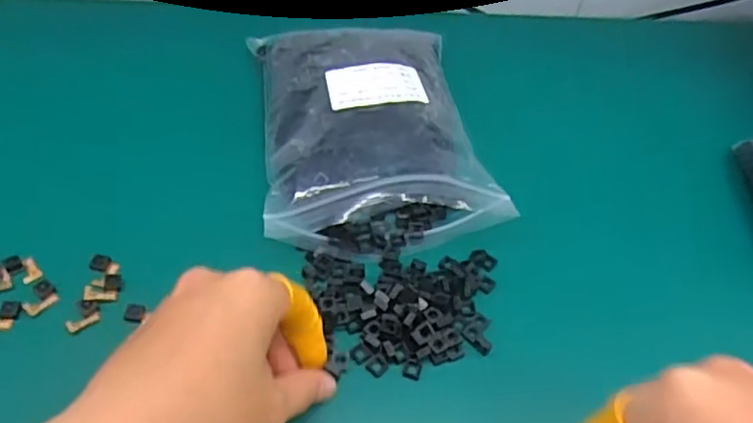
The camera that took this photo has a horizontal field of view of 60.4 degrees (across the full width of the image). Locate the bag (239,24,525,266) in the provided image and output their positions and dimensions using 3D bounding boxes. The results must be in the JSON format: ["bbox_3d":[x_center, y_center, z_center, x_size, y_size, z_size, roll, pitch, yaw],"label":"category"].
[{"bbox_3d":[-0.004,-0.057,0.412,0.136,0.054,0.184,-4,52,-9],"label":"bag"}]

